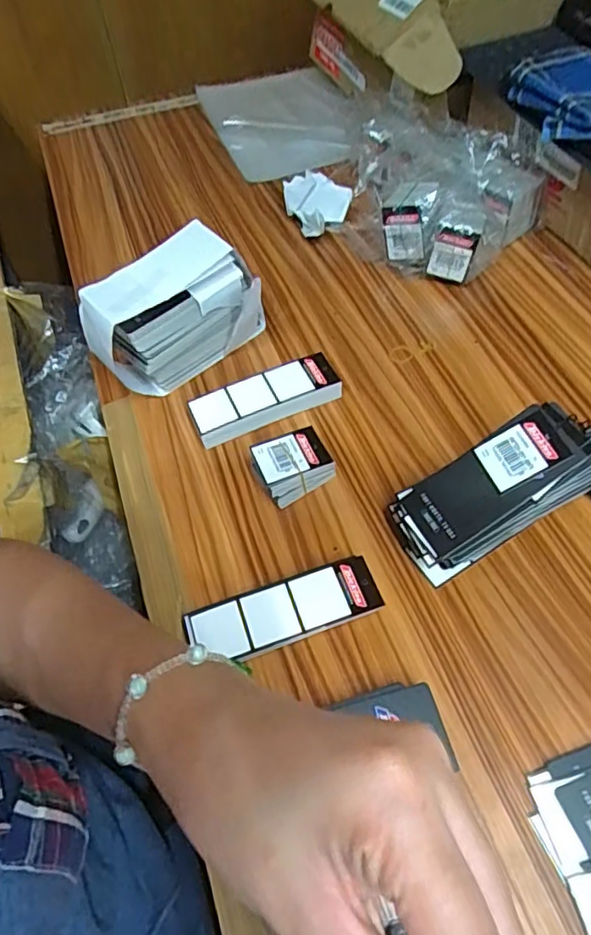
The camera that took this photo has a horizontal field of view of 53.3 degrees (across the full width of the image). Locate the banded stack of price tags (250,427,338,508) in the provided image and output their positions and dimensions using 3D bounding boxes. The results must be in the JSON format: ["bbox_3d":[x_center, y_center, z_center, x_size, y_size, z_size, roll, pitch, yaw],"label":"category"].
[{"bbox_3d":[-0.002,0.000,0.436,0.050,0.035,0.038,-24,58,-12],"label":"banded stack of price tags"}]

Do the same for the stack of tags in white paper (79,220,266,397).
[{"bbox_3d":[-0.096,-0.123,0.482,0.144,0.102,0.059,-28,59,-14],"label":"stack of tags in white paper"}]

